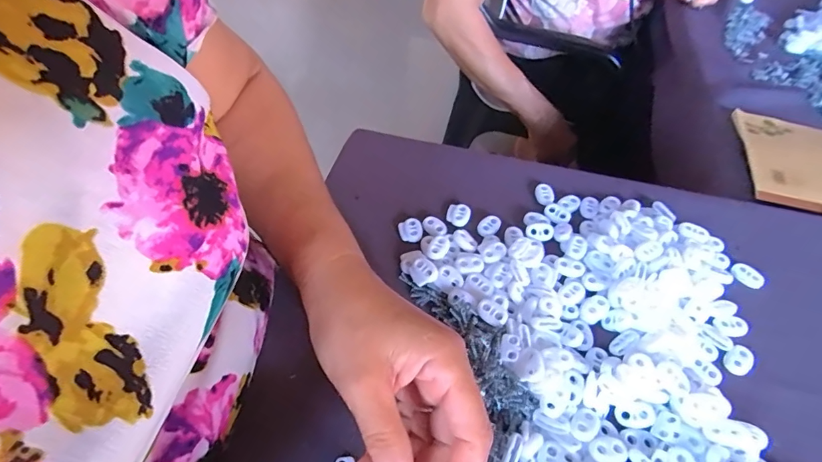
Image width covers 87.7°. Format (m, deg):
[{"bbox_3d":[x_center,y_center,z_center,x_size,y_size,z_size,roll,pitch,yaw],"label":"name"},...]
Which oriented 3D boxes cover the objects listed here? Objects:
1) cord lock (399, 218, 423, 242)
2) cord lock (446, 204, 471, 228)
[{"bbox_3d":[0.000,0.000,0.359,0.019,0.007,0.020,-5,53,-4],"label":"cord lock"},{"bbox_3d":[0.040,-0.014,0.369,0.020,0.005,0.022,14,54,10],"label":"cord lock"}]

